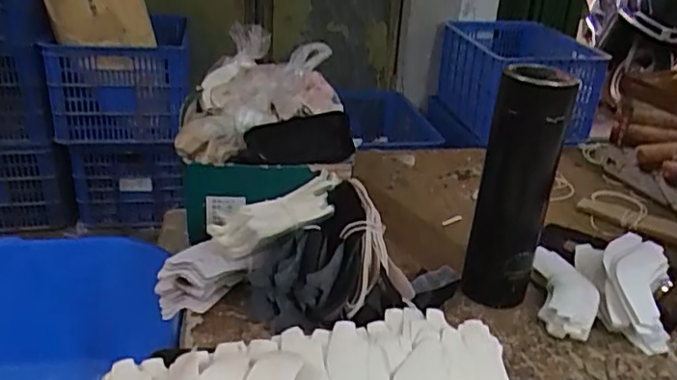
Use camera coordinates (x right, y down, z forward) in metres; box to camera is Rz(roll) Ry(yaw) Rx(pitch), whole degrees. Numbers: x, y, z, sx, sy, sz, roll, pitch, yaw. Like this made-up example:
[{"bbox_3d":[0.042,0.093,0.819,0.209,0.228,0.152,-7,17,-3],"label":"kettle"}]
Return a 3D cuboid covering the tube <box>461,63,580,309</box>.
[{"bbox_3d":[0.163,0.003,0.561,0.064,0.222,0.056,12,26,15],"label":"tube"}]

